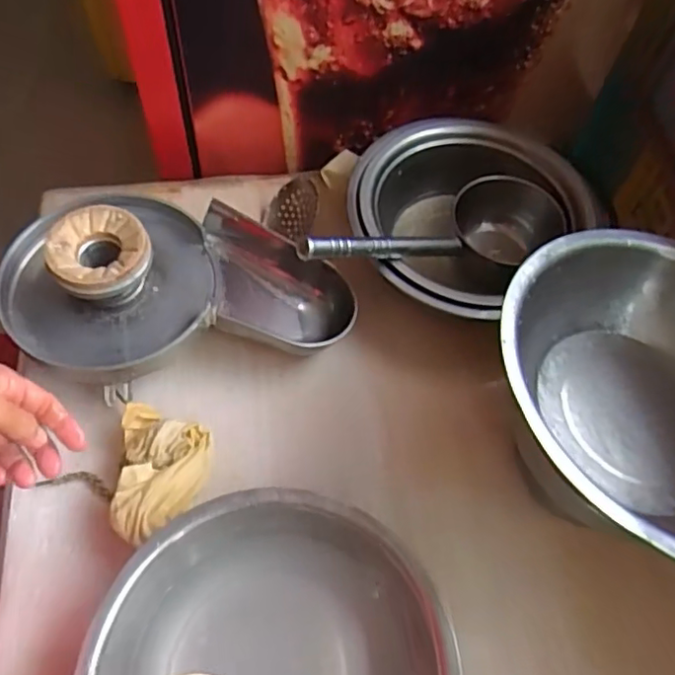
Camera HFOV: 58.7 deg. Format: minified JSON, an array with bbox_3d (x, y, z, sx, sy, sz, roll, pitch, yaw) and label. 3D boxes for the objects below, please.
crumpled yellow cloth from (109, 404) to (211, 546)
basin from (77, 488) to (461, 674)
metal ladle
[{"bbox_3d":[-0.180,0.140,0.622,0.092,0.058,0.149,-3,60,-5],"label":"crumpled yellow cloth"},{"bbox_3d":[-0.052,0.301,0.544,0.302,0.080,0.301,2,59,-3],"label":"basin"},{"bbox_3d":[0.105,-0.128,0.734,0.366,0.103,0.105,-19,61,-35],"label":"metal ladle"}]

